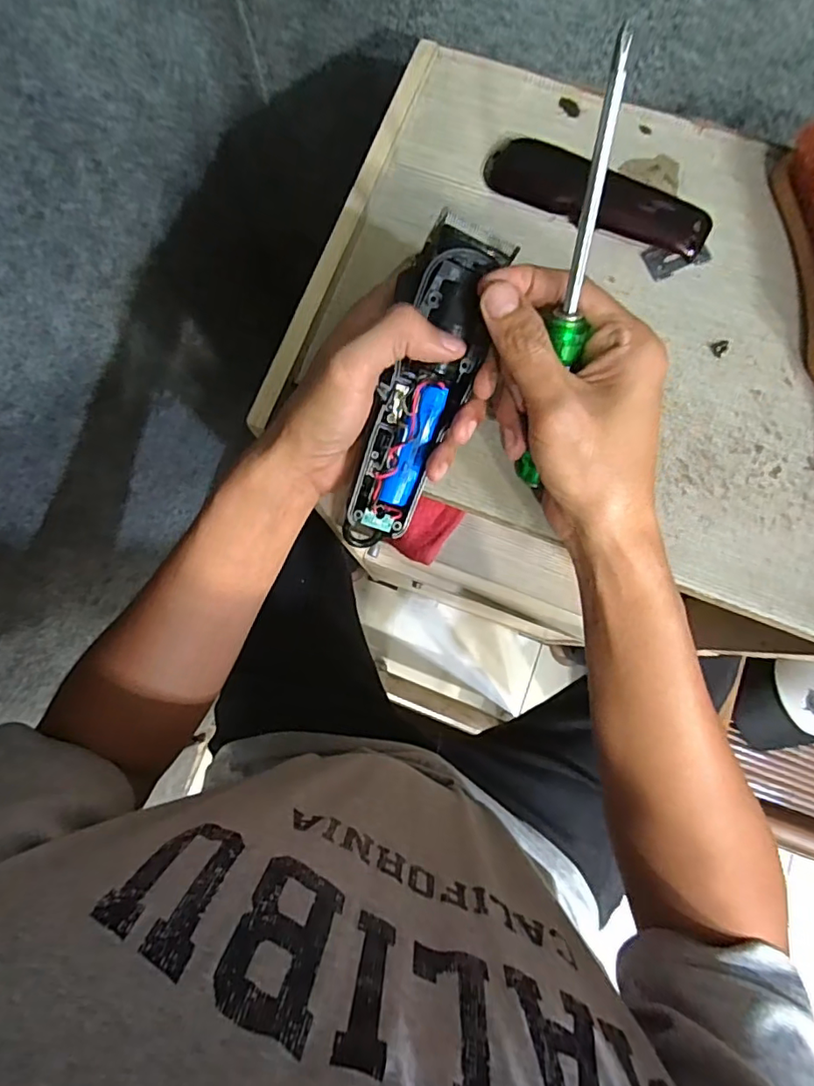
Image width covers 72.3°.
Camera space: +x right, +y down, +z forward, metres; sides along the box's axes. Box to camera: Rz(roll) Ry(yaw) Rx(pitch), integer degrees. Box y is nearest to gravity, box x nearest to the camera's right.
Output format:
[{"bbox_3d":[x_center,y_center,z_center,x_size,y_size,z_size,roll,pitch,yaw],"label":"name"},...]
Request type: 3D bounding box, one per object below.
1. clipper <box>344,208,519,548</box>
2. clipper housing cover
[{"bbox_3d":[0.008,-0.079,0.296,0.043,0.025,0.171,22,104,5],"label":"clipper"},{"bbox_3d":[0.124,-0.227,0.358,0.148,0.023,0.034,27,81,5],"label":"clipper housing cover"}]

